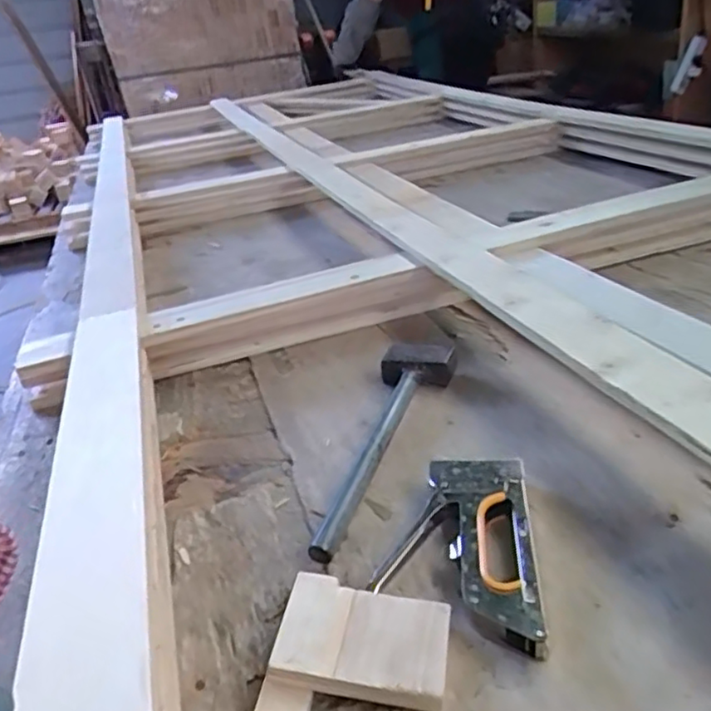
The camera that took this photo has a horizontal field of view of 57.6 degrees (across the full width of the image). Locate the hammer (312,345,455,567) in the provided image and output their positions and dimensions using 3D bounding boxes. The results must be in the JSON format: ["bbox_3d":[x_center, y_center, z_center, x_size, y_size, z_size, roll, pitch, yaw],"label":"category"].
[{"bbox_3d":[0.022,0.077,0.645,0.077,0.031,0.323,5,30,23],"label":"hammer"}]

